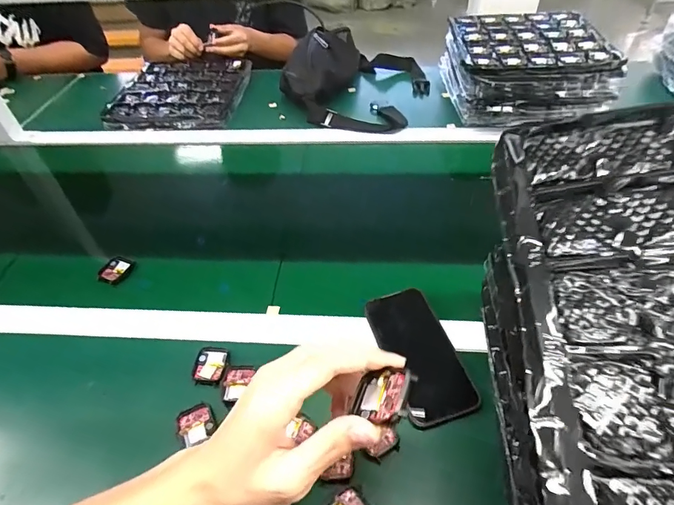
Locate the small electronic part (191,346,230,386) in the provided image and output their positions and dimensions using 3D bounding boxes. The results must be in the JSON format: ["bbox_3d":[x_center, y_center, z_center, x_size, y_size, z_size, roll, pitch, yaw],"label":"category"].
[{"bbox_3d":[-0.147,0.132,0.505,0.037,0.015,0.042,5,47,9],"label":"small electronic part"}]

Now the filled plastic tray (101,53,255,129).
[{"bbox_3d":[-0.344,-0.360,0.969,0.273,0.023,0.296,-1,46,4],"label":"filled plastic tray"}]

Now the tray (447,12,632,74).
[{"bbox_3d":[0.365,-0.422,0.843,0.262,0.019,0.295,1,46,5],"label":"tray"}]

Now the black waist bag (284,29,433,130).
[{"bbox_3d":[0.044,-0.386,0.940,0.304,0.131,0.319,6,47,11],"label":"black waist bag"}]

